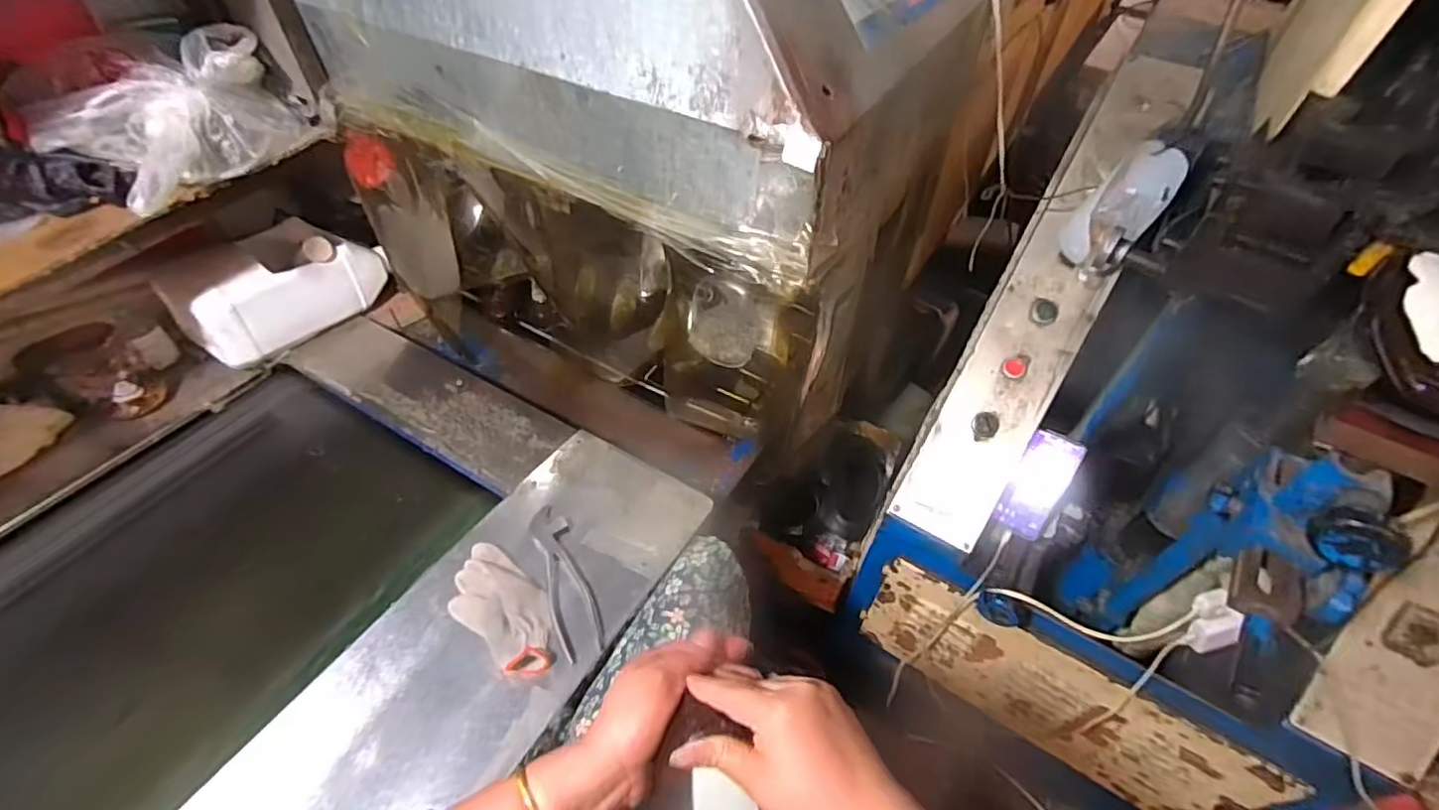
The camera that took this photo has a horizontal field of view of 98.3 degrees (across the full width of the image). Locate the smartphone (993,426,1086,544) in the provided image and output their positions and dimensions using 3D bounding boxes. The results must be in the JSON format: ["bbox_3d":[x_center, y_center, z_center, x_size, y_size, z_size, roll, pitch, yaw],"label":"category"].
[{"bbox_3d":[0.473,0.118,0.919,0.080,0.016,0.158,24,93,5],"label":"smartphone"}]

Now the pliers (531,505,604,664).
[{"bbox_3d":[-0.176,0.193,0.700,0.044,0.011,0.191,-17,52,-17],"label":"pliers"}]

